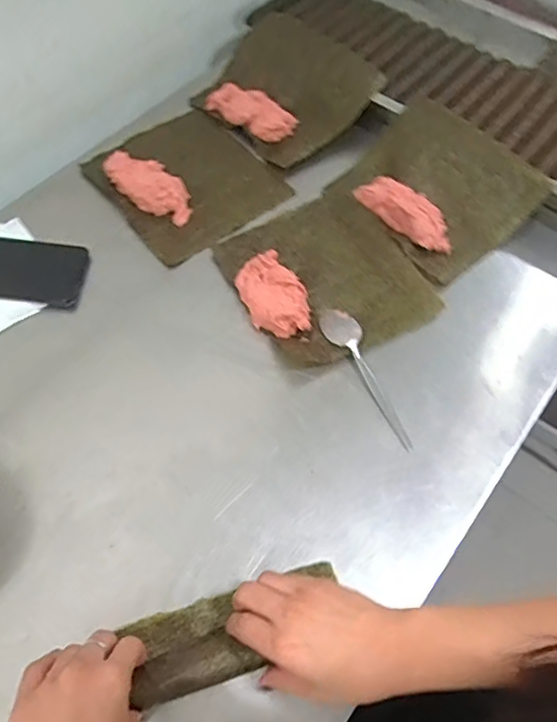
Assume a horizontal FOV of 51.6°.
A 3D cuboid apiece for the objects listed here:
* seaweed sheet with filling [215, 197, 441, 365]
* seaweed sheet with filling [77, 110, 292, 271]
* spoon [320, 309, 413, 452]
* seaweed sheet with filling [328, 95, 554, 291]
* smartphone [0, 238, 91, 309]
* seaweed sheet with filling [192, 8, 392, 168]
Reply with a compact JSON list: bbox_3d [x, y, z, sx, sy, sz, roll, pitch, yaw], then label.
[{"bbox_3d":[0.051,-0.099,0.627,0.190,0.031,0.197,-25,66,-17],"label":"seaweed sheet with filling"},{"bbox_3d":[-0.114,-0.228,0.698,0.187,0.031,0.203,-36,69,-21],"label":"seaweed sheet with filling"},{"bbox_3d":[0.088,0.013,0.574,0.035,0.011,0.165,-21,64,-15],"label":"spoon"},{"bbox_3d":[0.183,-0.207,0.682,0.182,0.054,0.201,-38,70,-22],"label":"seaweed sheet with filling"},{"bbox_3d":[-0.294,-0.102,0.620,0.163,0.011,0.078,6,61,-1],"label":"smartphone"},{"bbox_3d":[0.007,-0.364,0.746,0.166,0.082,0.195,-40,70,-22],"label":"seaweed sheet with filling"}]

